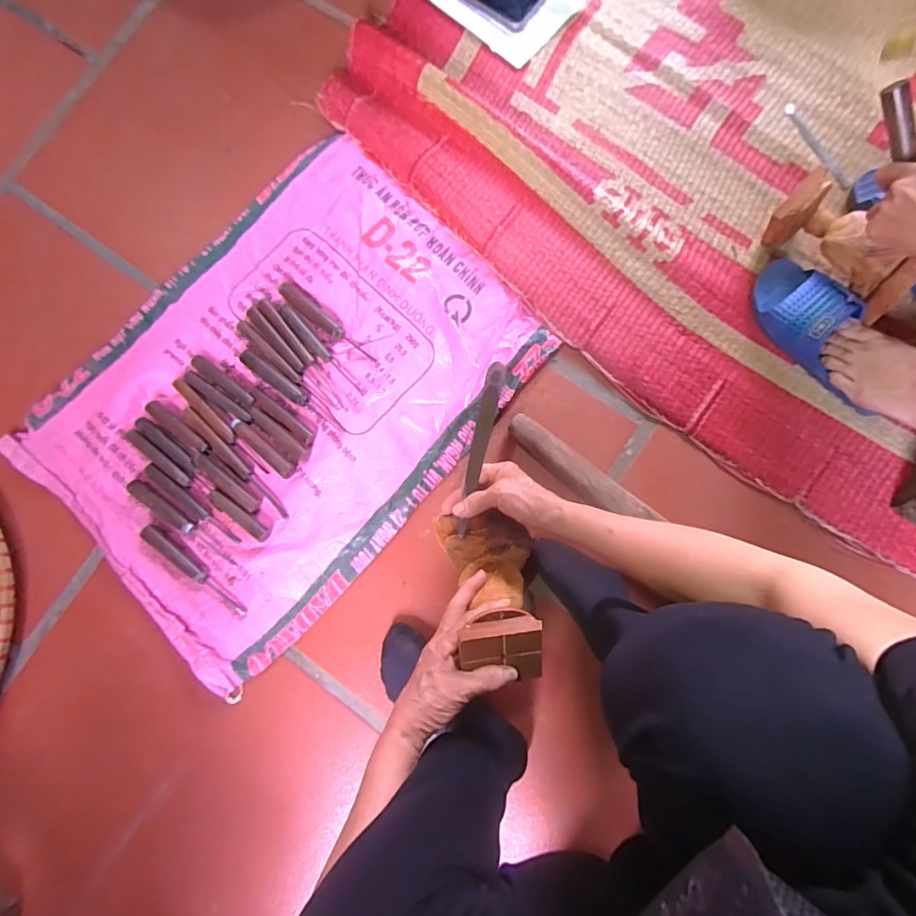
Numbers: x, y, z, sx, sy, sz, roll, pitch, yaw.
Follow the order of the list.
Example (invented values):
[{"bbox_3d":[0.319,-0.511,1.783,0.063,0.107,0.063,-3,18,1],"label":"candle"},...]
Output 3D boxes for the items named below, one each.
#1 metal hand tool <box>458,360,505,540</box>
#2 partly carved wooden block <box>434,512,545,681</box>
[{"bbox_3d":[0.023,-0.010,0.544,0.018,0.011,0.194,13,91,6],"label":"metal hand tool"},{"bbox_3d":[0.037,0.139,0.523,0.093,0.169,0.067,-12,125,3],"label":"partly carved wooden block"}]

